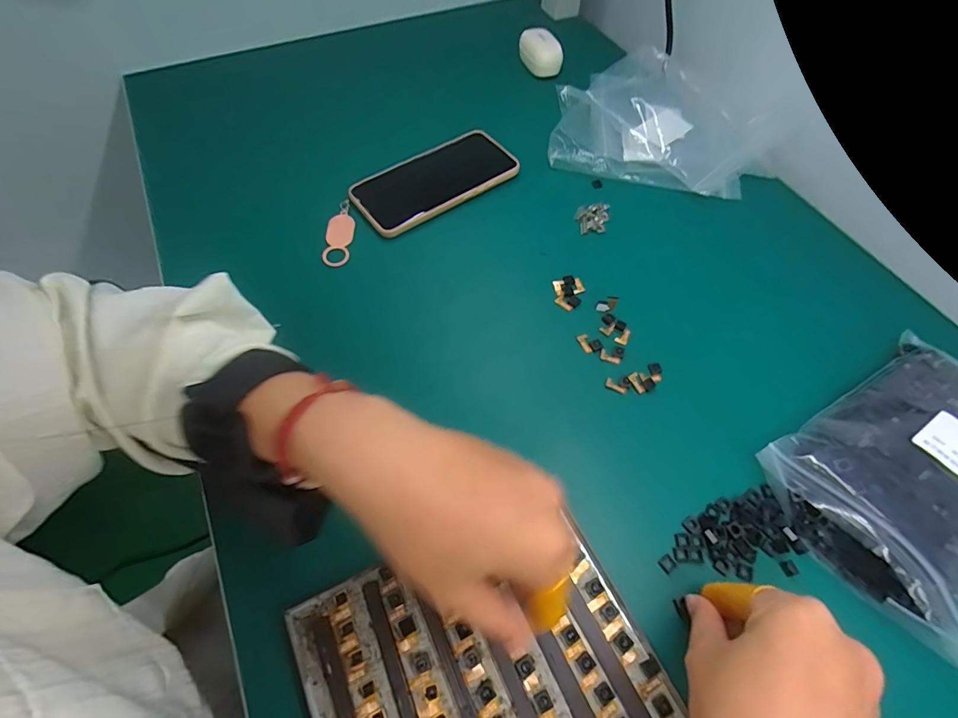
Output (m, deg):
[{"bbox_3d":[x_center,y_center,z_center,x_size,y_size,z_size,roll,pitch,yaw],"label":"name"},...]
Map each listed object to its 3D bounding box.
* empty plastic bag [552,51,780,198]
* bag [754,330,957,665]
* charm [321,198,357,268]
[{"bbox_3d":[0.198,-0.261,0.498,0.224,0.040,0.193,16,61,9],"label":"empty plastic bag"},{"bbox_3d":[0.295,0.069,0.300,0.192,0.045,0.143,-34,66,-18],"label":"bag"},{"bbox_3d":[-0.127,-0.118,0.426,0.026,0.008,0.073,2,60,0],"label":"charm"}]

